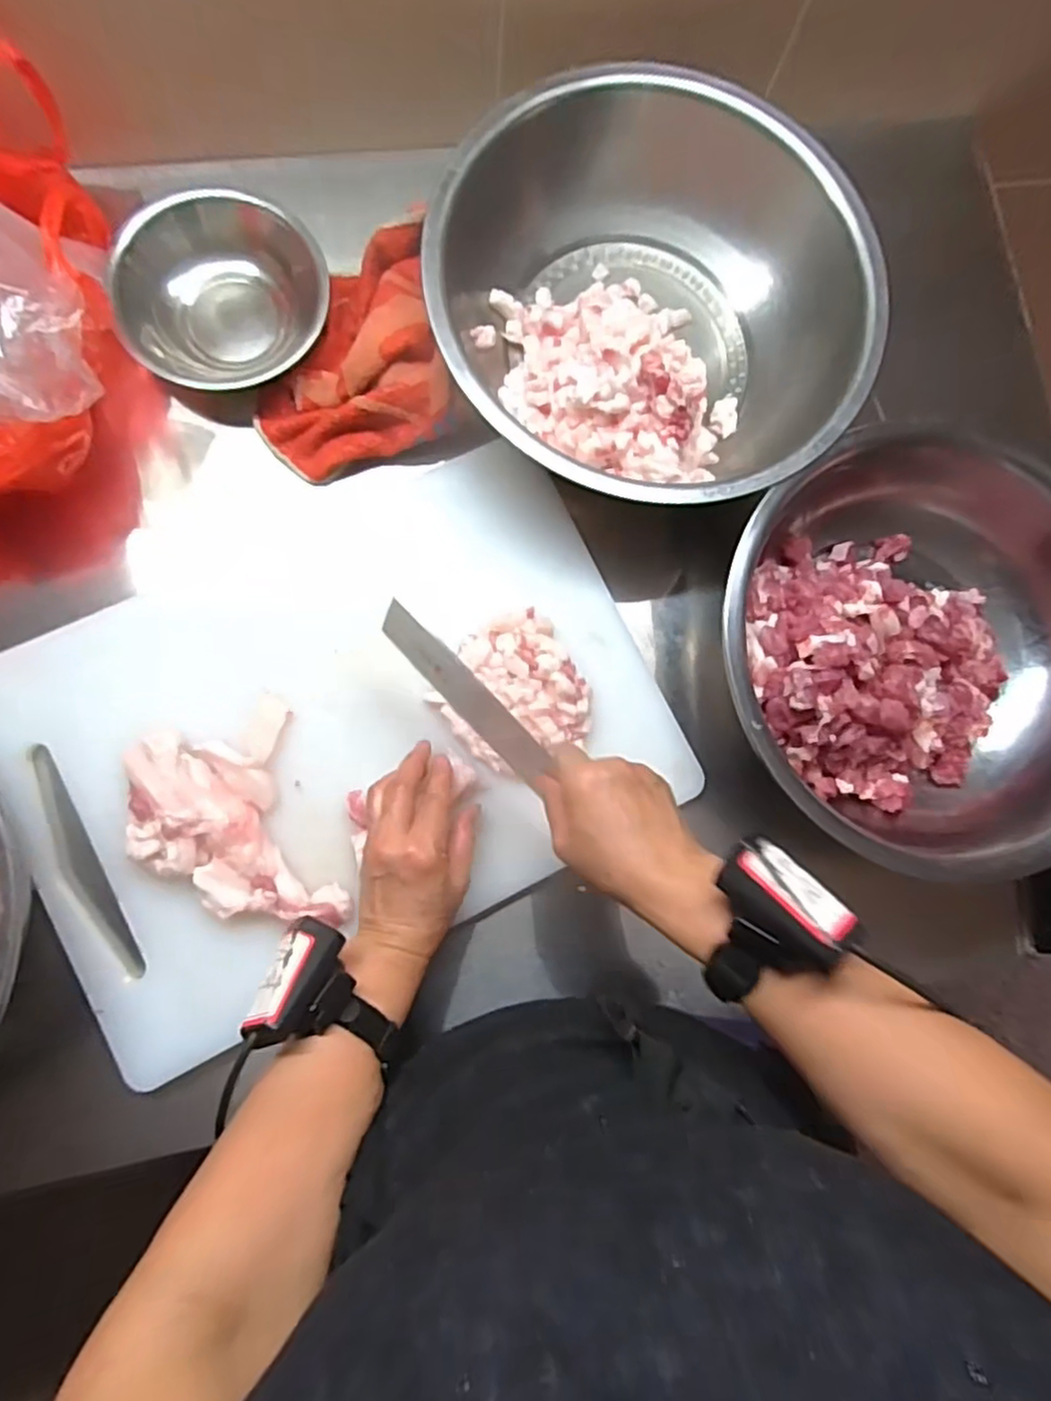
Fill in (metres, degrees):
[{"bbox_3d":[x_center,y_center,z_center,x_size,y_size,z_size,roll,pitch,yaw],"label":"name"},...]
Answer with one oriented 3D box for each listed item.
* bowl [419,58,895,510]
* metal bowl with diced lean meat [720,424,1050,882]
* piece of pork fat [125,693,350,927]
[{"bbox_3d":[0.097,-0.312,0.560,0.337,0.107,0.317,1,83,-6],"label":"bowl"},{"bbox_3d":[0.310,-0.036,0.559,0.339,0.119,0.325,1,83,-6],"label":"metal bowl with diced lean meat"},{"bbox_3d":[-0.216,0.094,0.498,0.122,0.029,0.164,-18,85,-8],"label":"piece of pork fat"}]

